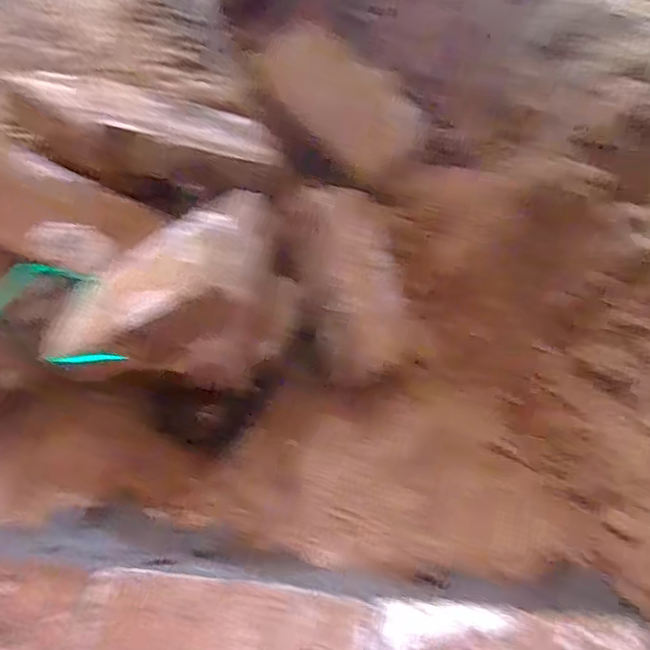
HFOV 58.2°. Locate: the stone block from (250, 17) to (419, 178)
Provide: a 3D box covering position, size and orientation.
[{"bbox_3d":[0.025,-0.321,0.815,0.249,0.088,0.110,42,67,6],"label":"stone block"}]

